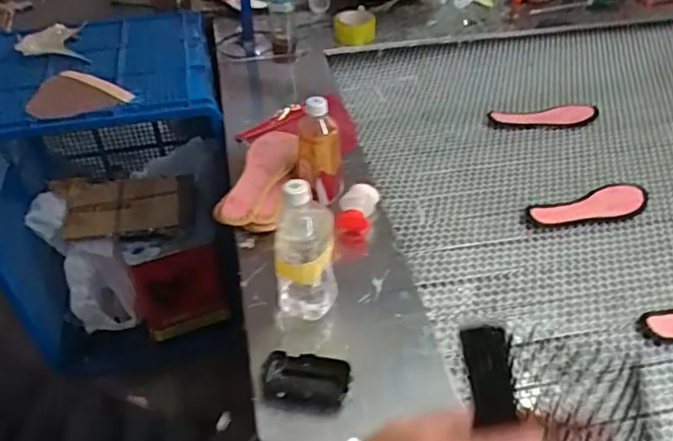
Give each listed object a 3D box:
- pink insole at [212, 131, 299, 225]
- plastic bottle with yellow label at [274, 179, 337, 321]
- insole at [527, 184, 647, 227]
[{"bbox_3d":[-0.124,-0.076,0.982,0.103,0.034,0.212,8,44,10],"label":"pink insole"},{"bbox_3d":[-0.040,0.052,0.771,0.079,0.227,0.060,-1,42,-2],"label":"plastic bottle with yellow label"},{"bbox_3d":[0.441,-0.027,1.035,0.215,0.011,0.077,-7,47,0],"label":"insole"}]

